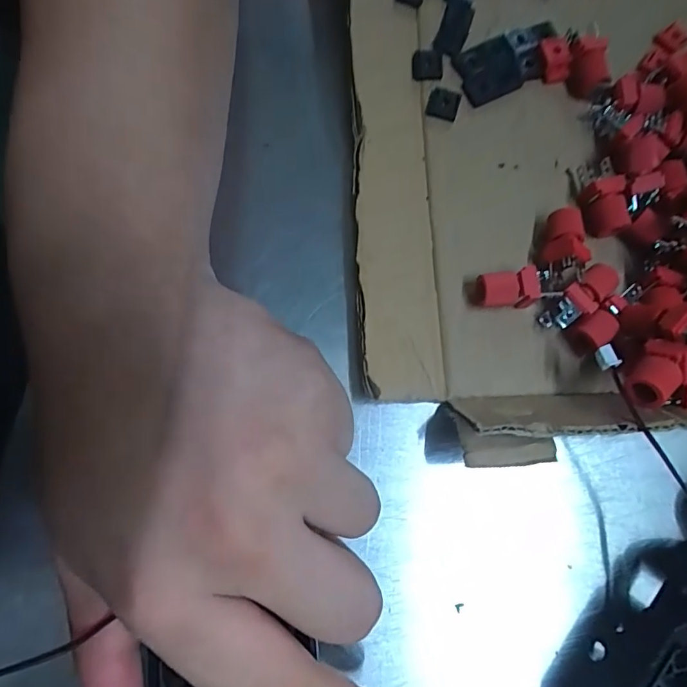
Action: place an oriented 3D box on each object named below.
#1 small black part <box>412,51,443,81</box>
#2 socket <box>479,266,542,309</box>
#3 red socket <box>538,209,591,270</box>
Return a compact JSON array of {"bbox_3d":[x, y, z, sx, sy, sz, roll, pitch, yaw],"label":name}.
[{"bbox_3d":[0.040,-0.131,0.220,0.015,0.004,0.015,4,76,-1],"label":"small black part"},{"bbox_3d":[0.068,-0.022,0.194,0.024,0.014,0.013,-8,77,-5],"label":"socket"},{"bbox_3d":[0.094,-0.044,0.199,0.018,0.014,0.023,2,76,-3],"label":"red socket"}]

